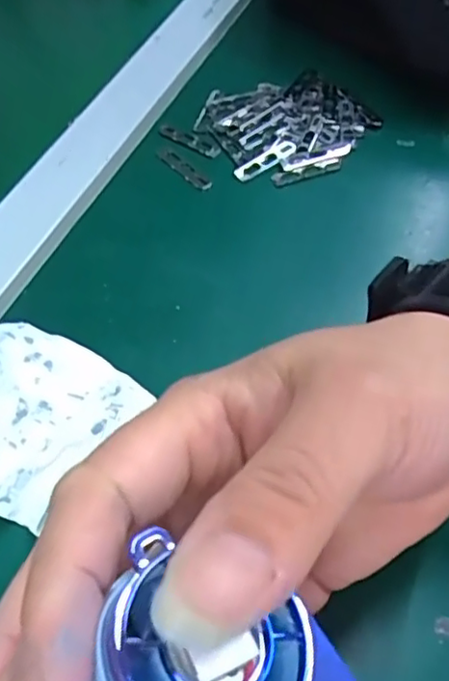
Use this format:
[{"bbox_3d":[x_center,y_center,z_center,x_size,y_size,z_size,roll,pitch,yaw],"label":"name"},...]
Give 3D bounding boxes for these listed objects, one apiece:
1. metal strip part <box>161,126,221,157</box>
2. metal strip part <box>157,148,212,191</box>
[{"bbox_3d":[-0.021,-0.122,0.374,0.042,0.004,0.010,32,61,19],"label":"metal strip part"},{"bbox_3d":[-0.024,-0.101,0.361,0.010,0.004,0.044,-36,63,-23],"label":"metal strip part"}]

